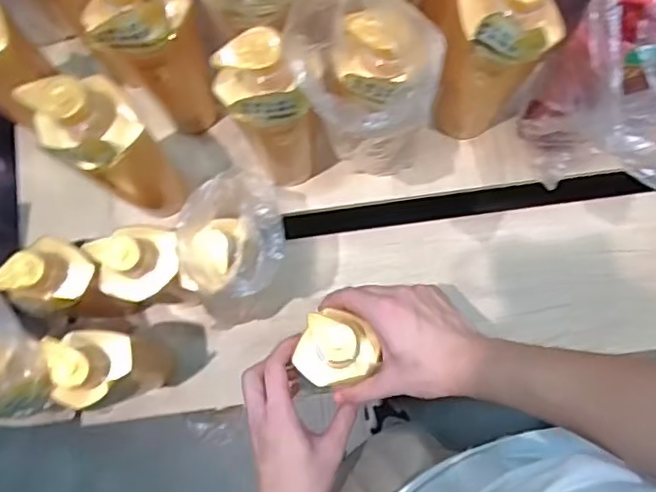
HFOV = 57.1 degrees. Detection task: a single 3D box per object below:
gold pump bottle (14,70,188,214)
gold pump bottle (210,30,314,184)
[{"bbox_3d":[-0.182,-0.078,0.544,0.066,0.232,0.064,0,79,1],"label":"gold pump bottle"},{"bbox_3d":[-0.051,-0.104,0.551,0.055,0.251,0.053,-26,79,-4],"label":"gold pump bottle"}]

